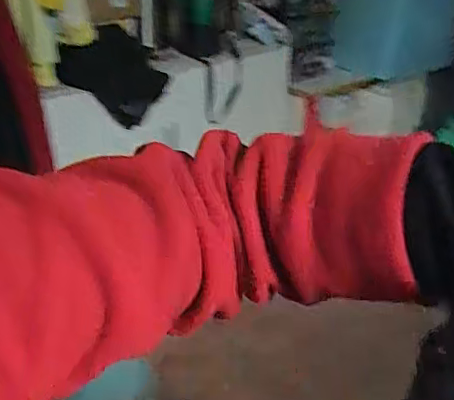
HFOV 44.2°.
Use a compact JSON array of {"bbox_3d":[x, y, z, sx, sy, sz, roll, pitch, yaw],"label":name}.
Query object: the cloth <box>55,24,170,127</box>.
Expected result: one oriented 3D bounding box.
[{"bbox_3d":[-0.307,-0.323,1.514,0.280,0.249,0.146,-19,36,-32],"label":"cloth"}]

